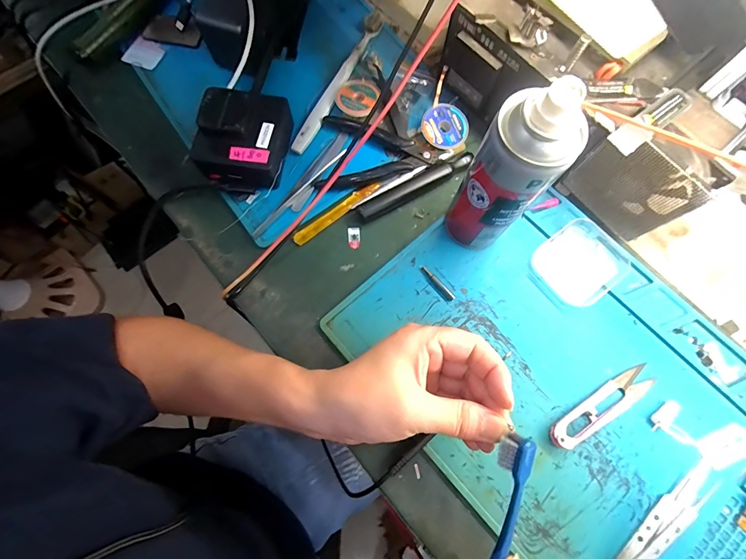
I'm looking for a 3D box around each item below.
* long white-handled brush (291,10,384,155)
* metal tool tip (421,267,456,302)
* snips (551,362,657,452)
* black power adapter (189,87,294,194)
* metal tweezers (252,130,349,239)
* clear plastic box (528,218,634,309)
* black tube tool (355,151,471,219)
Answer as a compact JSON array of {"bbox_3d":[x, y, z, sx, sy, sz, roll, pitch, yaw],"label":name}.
[{"bbox_3d":[-0.034,-0.202,0.348,0.015,0.012,0.178,26,76,7],"label":"long white-handled brush"},{"bbox_3d":[0.056,0.004,0.302,0.007,0.004,0.038,-42,79,-10],"label":"metal tool tip"},{"bbox_3d":[0.182,0.100,0.271,0.099,0.012,0.023,-30,77,-8],"label":"snips"},{"bbox_3d":[-0.116,-0.127,0.310,0.076,0.048,0.085,8,75,2],"label":"black power adapter"},{"bbox_3d":[-0.064,-0.089,0.323,0.018,0.006,0.132,33,77,9],"label":"metal tweezers"},{"bbox_3d":[0.183,-0.016,0.302,0.071,0.017,0.063,-41,78,-10],"label":"clear plastic box"},{"bbox_3d":[0.040,-0.088,0.324,0.118,0.012,0.014,-29,77,-7],"label":"black tube tool"}]

